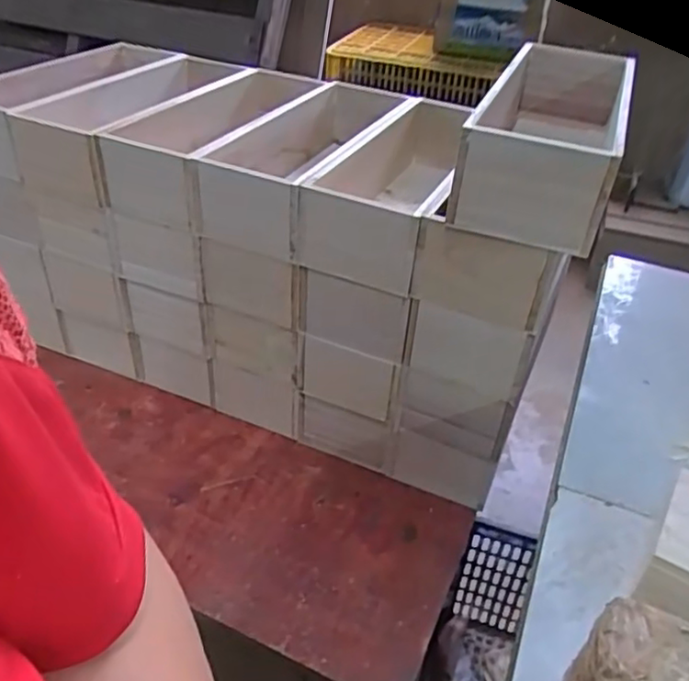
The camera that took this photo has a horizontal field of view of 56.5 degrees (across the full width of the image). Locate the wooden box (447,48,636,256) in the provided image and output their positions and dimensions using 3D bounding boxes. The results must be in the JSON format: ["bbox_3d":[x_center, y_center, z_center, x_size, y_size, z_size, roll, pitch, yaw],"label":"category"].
[{"bbox_3d":[0.209,-0.217,0.661,0.140,0.092,0.359,15,39,16],"label":"wooden box"}]

